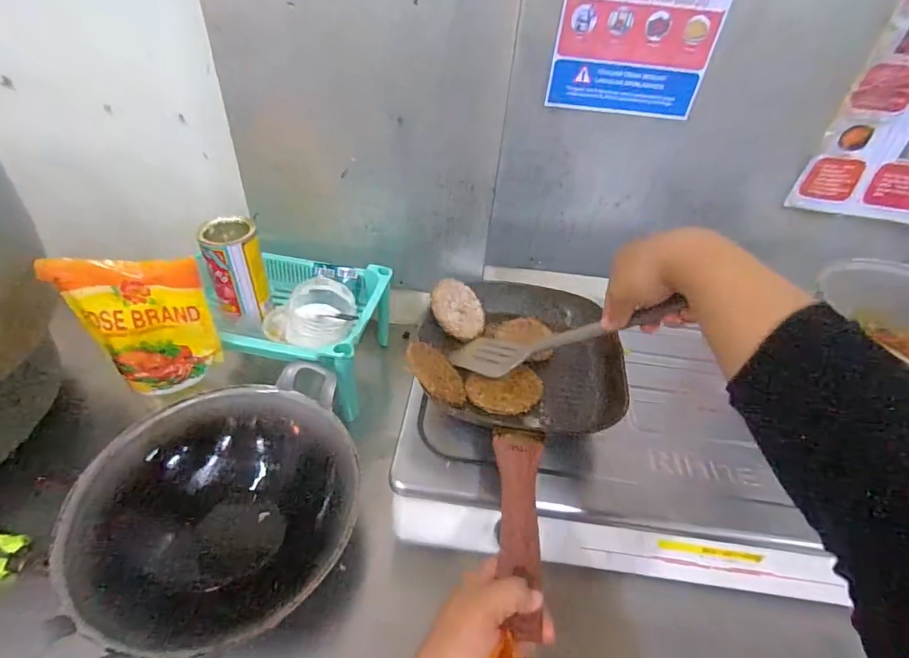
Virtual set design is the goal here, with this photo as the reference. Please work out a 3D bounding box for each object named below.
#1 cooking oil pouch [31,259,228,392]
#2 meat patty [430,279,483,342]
[{"bbox_3d":[-0.360,0.000,0.532,0.144,0.163,0.056,-4,42,-11],"label":"cooking oil pouch"},{"bbox_3d":[0.003,-0.025,0.605,0.071,0.017,0.085,-35,95,-40],"label":"meat patty"}]

